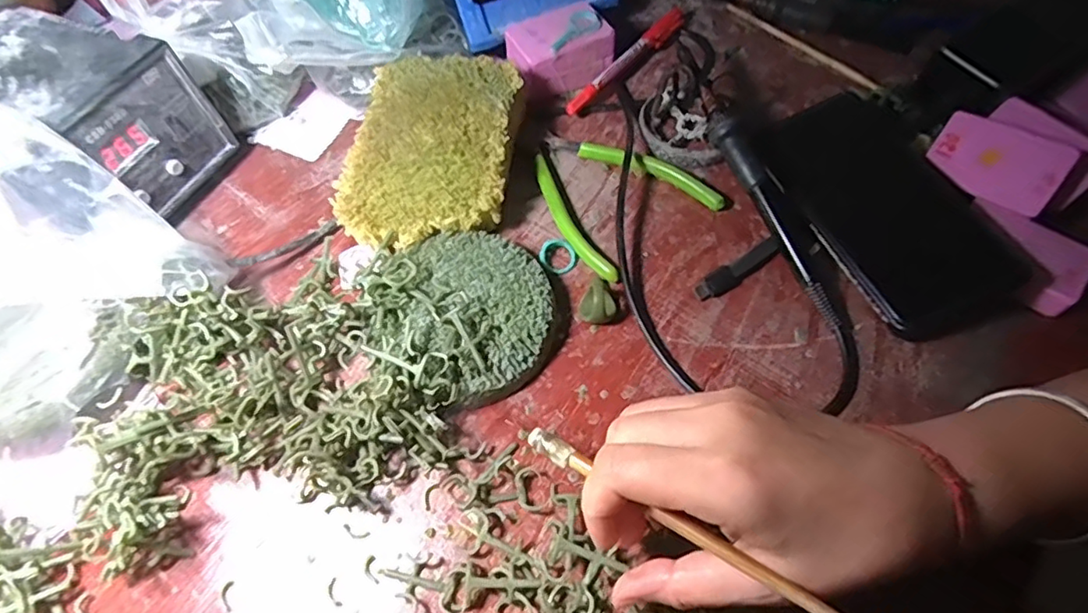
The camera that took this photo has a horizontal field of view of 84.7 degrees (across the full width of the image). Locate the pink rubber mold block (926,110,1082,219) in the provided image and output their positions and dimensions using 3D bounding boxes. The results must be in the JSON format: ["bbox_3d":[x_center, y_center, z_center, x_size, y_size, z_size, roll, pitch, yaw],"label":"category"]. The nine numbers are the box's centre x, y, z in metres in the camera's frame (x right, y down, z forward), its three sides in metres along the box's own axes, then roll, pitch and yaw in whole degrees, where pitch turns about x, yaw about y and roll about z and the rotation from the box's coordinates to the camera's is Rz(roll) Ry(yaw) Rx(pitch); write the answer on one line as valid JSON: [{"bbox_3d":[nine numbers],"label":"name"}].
[{"bbox_3d":[0.274,-0.089,0.361,0.069,0.009,0.050,37,92,25],"label":"pink rubber mold block"}]

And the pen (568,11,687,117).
[{"bbox_3d":[0.062,-0.183,0.446,0.013,0.018,0.136,37,67,19],"label":"pen"}]

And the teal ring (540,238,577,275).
[{"bbox_3d":[0.008,-0.032,0.364,0.020,0.006,0.023,-32,64,-17],"label":"teal ring"}]

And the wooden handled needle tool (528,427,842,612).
[{"bbox_3d":[0.049,0.084,0.235,0.142,0.005,0.009,26,62,32],"label":"wooden handled needle tool"}]

